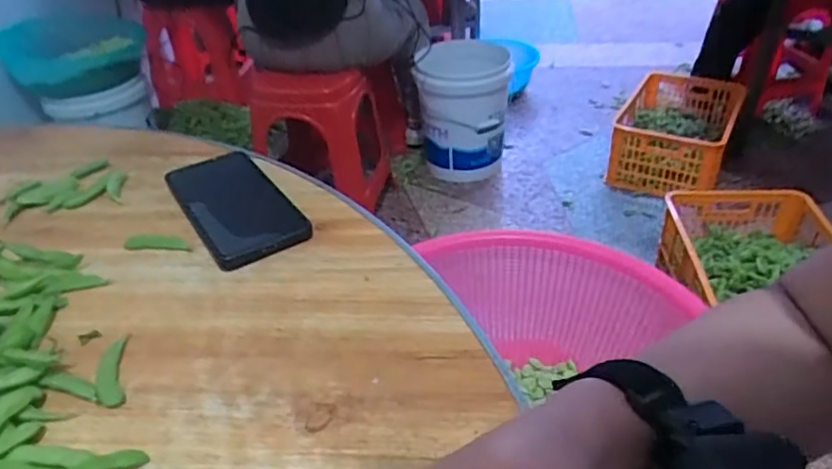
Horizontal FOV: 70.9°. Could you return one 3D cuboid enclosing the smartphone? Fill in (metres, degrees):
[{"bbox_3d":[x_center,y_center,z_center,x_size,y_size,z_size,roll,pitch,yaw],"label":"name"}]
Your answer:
[{"bbox_3d":[-0.155,-0.028,0.494,0.075,0.014,0.165,-24,42,-26],"label":"smartphone"}]

